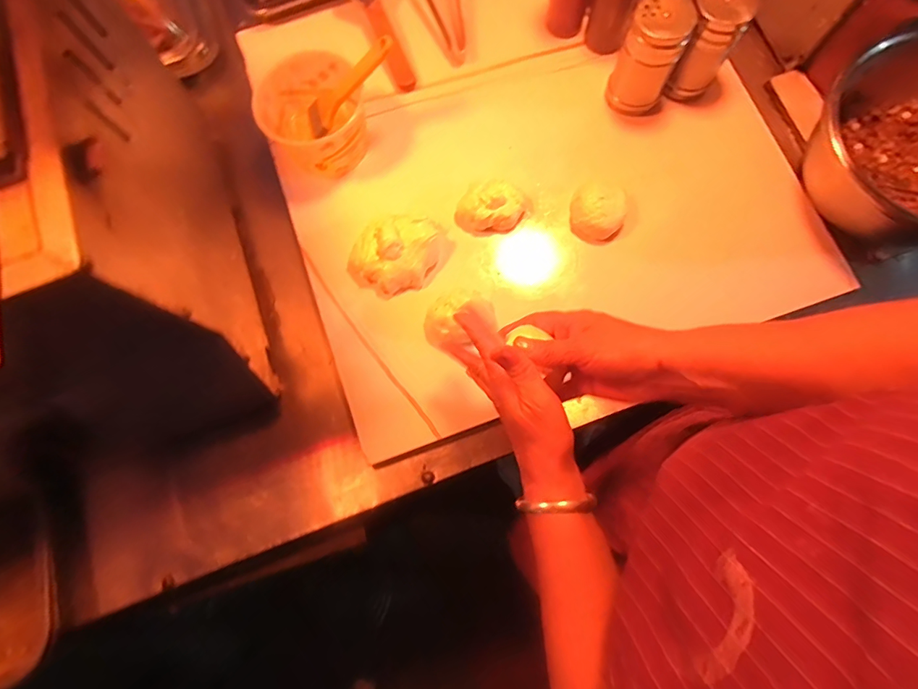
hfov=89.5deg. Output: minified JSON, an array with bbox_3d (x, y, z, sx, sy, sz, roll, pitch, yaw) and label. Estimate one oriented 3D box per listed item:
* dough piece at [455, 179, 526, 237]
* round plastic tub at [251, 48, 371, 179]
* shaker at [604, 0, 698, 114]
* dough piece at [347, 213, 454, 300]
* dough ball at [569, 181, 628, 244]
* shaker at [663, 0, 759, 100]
[{"bbox_3d":[0.035,-0.161,0.534,0.077,0.030,0.058,-6,79,0],"label":"dough piece"},{"bbox_3d":[-0.163,-0.255,0.537,0.106,0.083,0.108,0,79,1],"label":"round plastic tub"},{"bbox_3d":[0.208,-0.315,0.517,0.064,0.117,0.054,23,80,5],"label":"shaker"},{"bbox_3d":[-0.067,-0.106,0.519,0.087,0.045,0.113,38,82,8],"label":"dough piece"},{"bbox_3d":[0.157,-0.148,0.535,0.061,0.053,0.060,0,79,1],"label":"dough ball"},{"bbox_3d":[0.268,-0.327,0.513,0.058,0.118,0.053,30,81,7],"label":"shaker"}]

